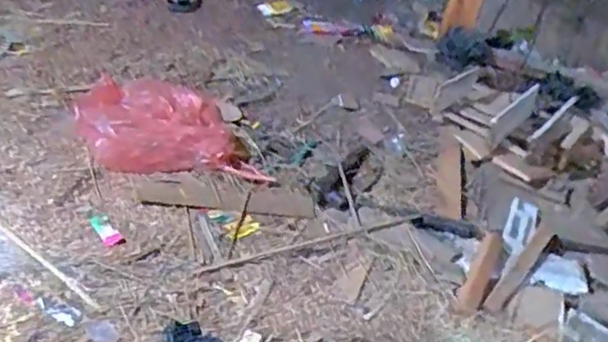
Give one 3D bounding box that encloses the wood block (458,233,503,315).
[{"bbox_3d":[0.349,0.201,1.208,0.042,0.021,0.221,25,41,17],"label":"wood block"}]

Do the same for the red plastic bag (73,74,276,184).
[{"bbox_3d":[-0.315,-0.114,1.448,0.424,0.131,0.304,-1,42,-10],"label":"red plastic bag"}]

